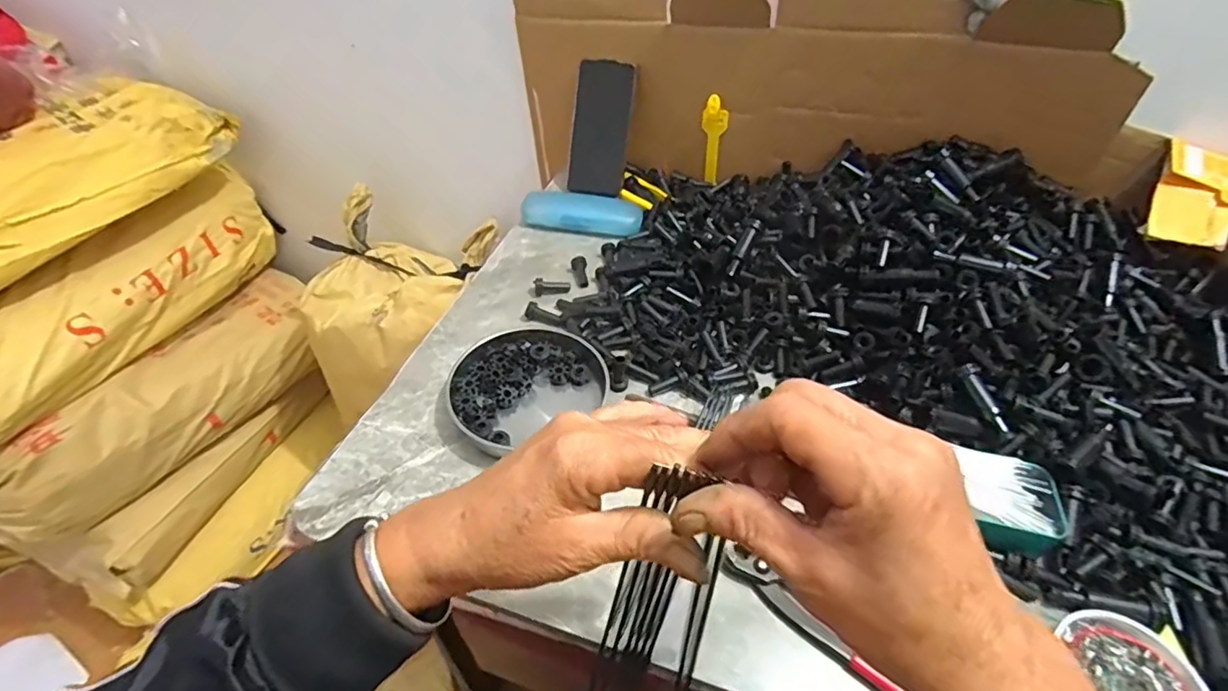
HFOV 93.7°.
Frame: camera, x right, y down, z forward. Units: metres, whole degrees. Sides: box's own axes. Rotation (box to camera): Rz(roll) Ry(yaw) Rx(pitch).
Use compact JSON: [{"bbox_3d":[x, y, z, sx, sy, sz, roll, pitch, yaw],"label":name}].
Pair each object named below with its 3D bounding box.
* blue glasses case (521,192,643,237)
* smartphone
[{"bbox_3d":[-0.039,-0.165,0.716,0.147,0.033,0.047,9,46,6],"label":"blue glasses case"},{"bbox_3d":[-0.018,-0.283,0.760,0.071,0.166,0.010,10,28,-1],"label":"smartphone"}]

